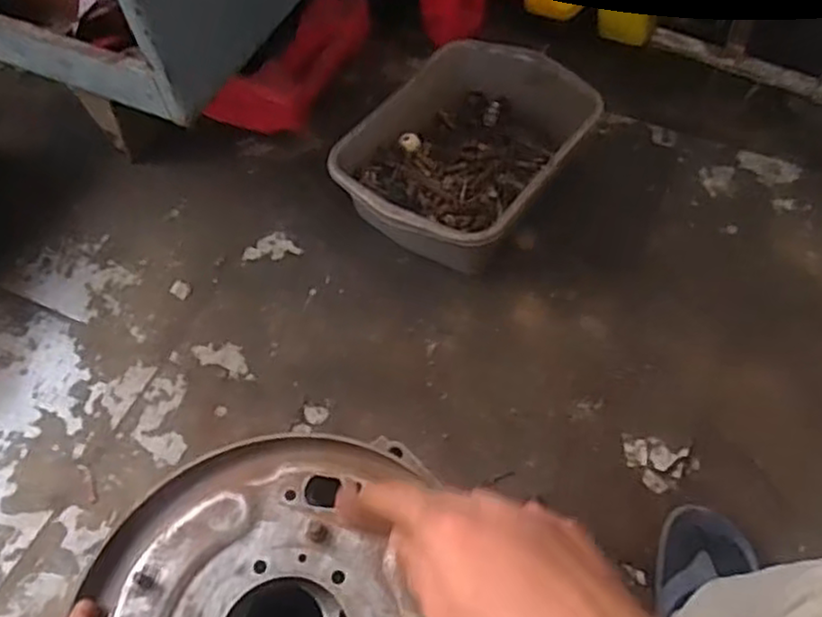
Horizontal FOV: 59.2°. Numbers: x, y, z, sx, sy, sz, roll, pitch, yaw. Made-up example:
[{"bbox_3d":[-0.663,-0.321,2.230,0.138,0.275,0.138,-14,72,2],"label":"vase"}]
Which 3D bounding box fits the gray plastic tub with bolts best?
[{"bbox_3d":[0.075,-0.204,1.010,0.267,0.126,0.348,33,66,21],"label":"gray plastic tub with bolts"}]

